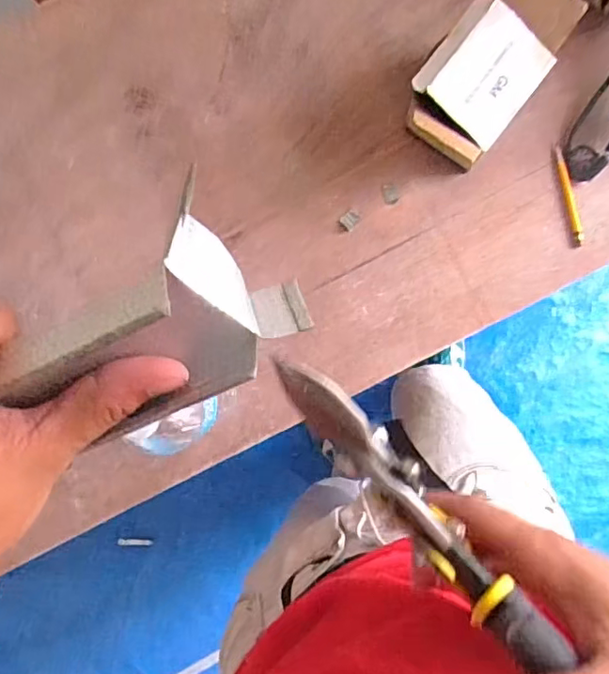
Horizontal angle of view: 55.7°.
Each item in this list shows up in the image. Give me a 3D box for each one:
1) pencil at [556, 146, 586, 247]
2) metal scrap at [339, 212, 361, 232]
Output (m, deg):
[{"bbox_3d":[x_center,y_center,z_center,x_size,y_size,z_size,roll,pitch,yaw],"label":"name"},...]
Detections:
[{"bbox_3d":[0.307,-0.162,0.665,0.011,0.004,0.113,-14,92,5],"label":"pencil"},{"bbox_3d":[0.053,-0.138,0.683,0.018,0.004,0.022,45,96,1],"label":"metal scrap"}]

